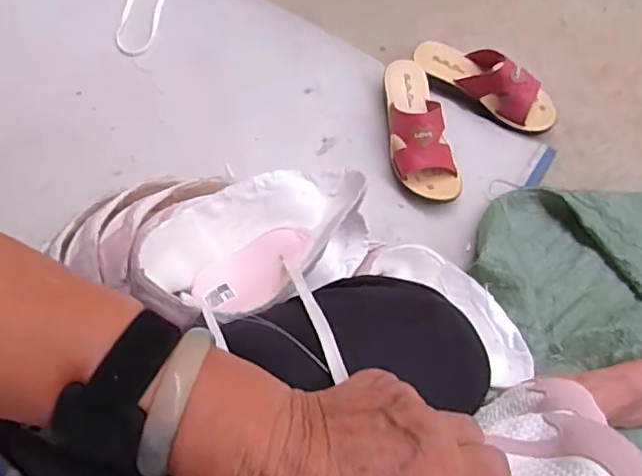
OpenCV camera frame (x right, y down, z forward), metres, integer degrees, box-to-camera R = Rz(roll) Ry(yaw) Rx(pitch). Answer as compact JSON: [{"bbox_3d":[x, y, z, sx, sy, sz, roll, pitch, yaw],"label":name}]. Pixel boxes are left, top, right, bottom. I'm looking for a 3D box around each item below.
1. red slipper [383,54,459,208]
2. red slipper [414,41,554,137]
[{"bbox_3d":[0.136,-0.162,0.840,0.084,0.075,0.225,-10,67,-5],"label":"red slipper"},{"bbox_3d":[0.252,-0.240,0.888,0.229,0.070,0.076,31,70,12],"label":"red slipper"}]

